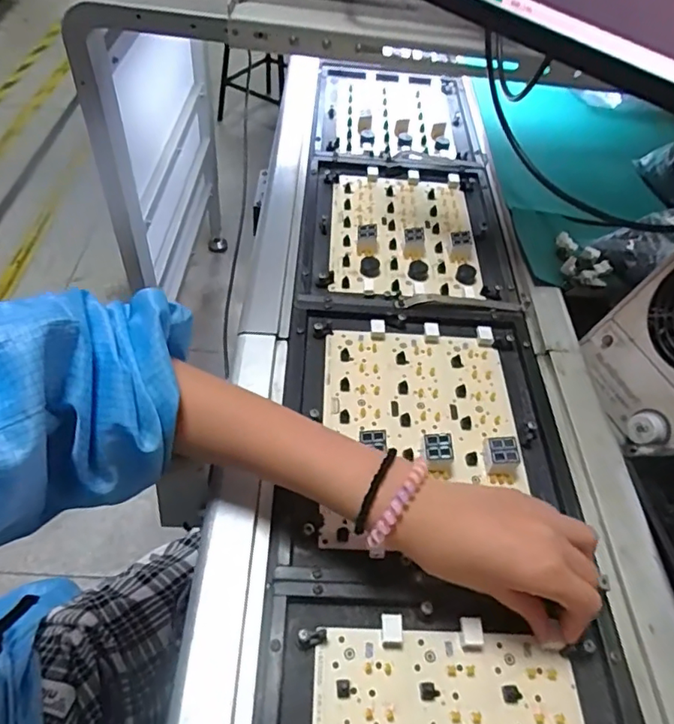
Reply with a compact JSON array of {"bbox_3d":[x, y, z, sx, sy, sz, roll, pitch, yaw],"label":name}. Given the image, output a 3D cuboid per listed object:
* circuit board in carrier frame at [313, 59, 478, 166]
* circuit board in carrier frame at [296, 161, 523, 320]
[{"bbox_3d":[0.086,-0.369,0.793,0.230,0.017,0.263,5,48,-6],"label":"circuit board in carrier frame"},{"bbox_3d":[0.079,-0.155,0.621,0.224,0.018,0.266,4,50,0],"label":"circuit board in carrier frame"}]

